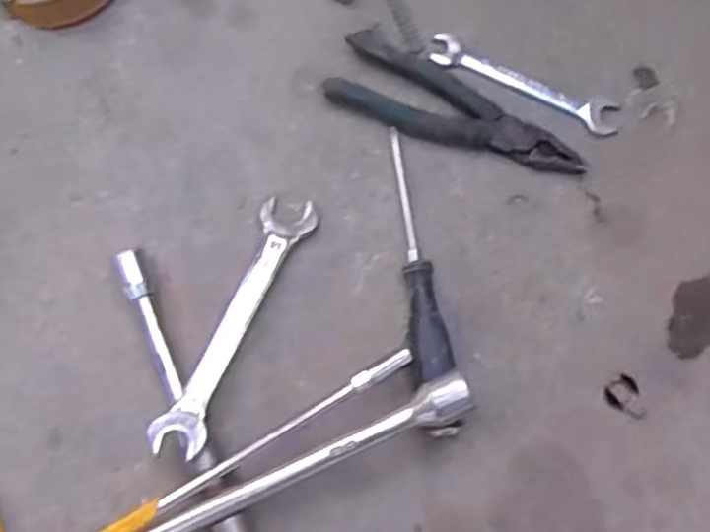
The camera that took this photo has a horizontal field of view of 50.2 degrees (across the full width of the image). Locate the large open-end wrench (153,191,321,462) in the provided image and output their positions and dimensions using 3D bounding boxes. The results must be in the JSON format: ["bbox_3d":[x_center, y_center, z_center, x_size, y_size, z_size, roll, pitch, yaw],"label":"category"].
[{"bbox_3d":[-0.077,0.035,0.502,0.036,0.006,0.187,25,70,-3],"label":"large open-end wrench"}]

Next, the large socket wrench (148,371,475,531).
[{"bbox_3d":[-0.090,0.152,0.467,0.349,0.037,0.022,-25,81,-5],"label":"large socket wrench"}]

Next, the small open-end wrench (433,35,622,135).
[{"bbox_3d":[0.123,-0.134,0.554,0.144,0.007,0.028,23,80,4],"label":"small open-end wrench"}]

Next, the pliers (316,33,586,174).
[{"bbox_3d":[0.075,-0.110,0.543,0.185,0.021,0.057,24,80,4],"label":"pliers"}]

